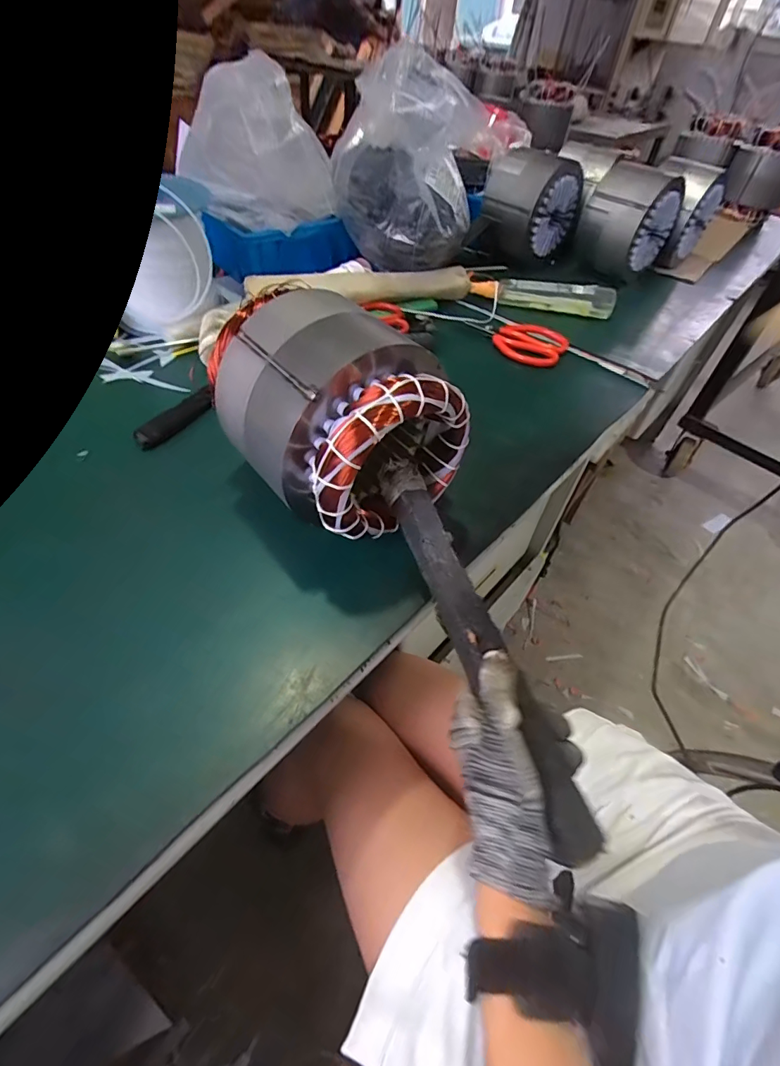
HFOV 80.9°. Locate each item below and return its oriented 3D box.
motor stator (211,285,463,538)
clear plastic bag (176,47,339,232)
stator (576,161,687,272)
[{"bbox_3d":[-0.047,-0.091,0.364,0.133,0.138,0.168,-28,56,-28],"label":"motor stator"},{"bbox_3d":[-0.178,-0.499,0.600,0.191,0.160,0.079,20,49,13],"label":"clear plastic bag"},{"bbox_3d":[0.418,-0.544,0.802,0.120,0.143,0.125,36,54,25],"label":"stator"}]

